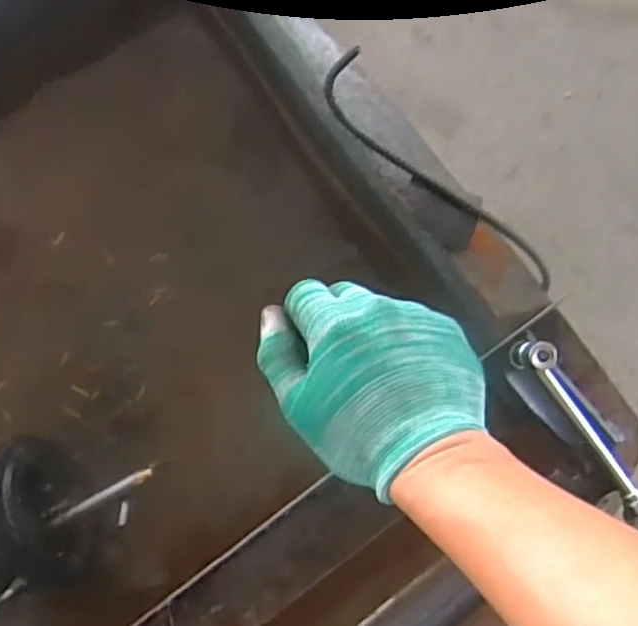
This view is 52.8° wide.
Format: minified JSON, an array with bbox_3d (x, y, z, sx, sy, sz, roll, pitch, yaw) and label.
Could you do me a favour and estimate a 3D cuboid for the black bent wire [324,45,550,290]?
[{"bbox_3d":[0.082,-0.086,0.416,0.200,0.041,0.030,42,83,3],"label":"black bent wire"}]

